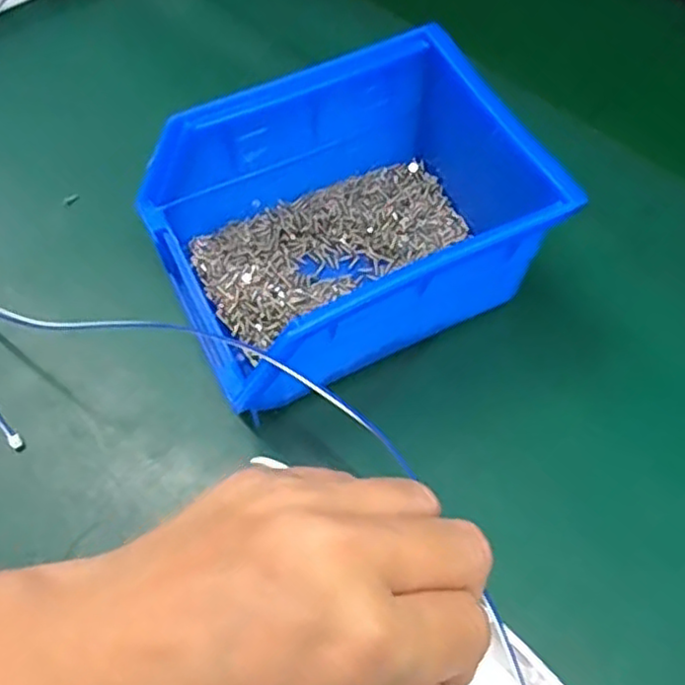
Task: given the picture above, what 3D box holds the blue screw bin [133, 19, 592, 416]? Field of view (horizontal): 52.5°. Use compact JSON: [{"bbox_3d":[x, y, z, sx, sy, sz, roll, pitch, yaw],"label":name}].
[{"bbox_3d":[0.002,-0.045,0.283,0.143,0.075,0.111,-29,66,-14],"label":"blue screw bin"}]

